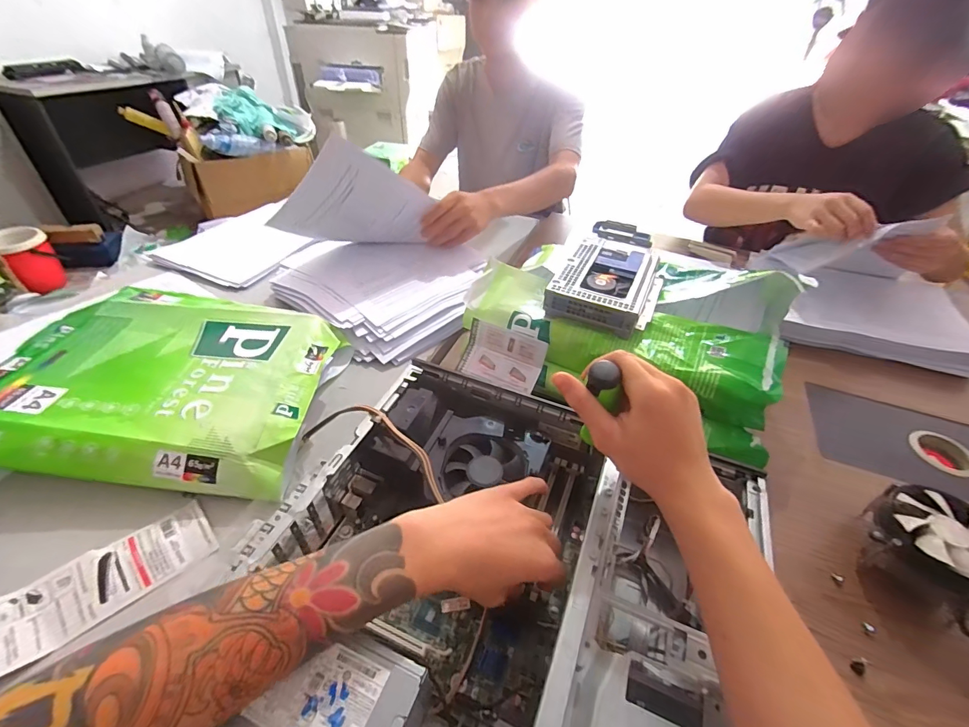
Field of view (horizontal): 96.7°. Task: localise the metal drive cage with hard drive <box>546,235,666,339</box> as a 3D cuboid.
[{"bbox_3d":[0.159,-0.103,0.551,0.124,0.042,0.163,19,43,17],"label":"metal drive cage with hard drive"}]

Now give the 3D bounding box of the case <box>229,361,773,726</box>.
[{"bbox_3d":[0.019,0.187,0.358,0.361,0.108,0.334,17,43,15],"label":"case"}]

